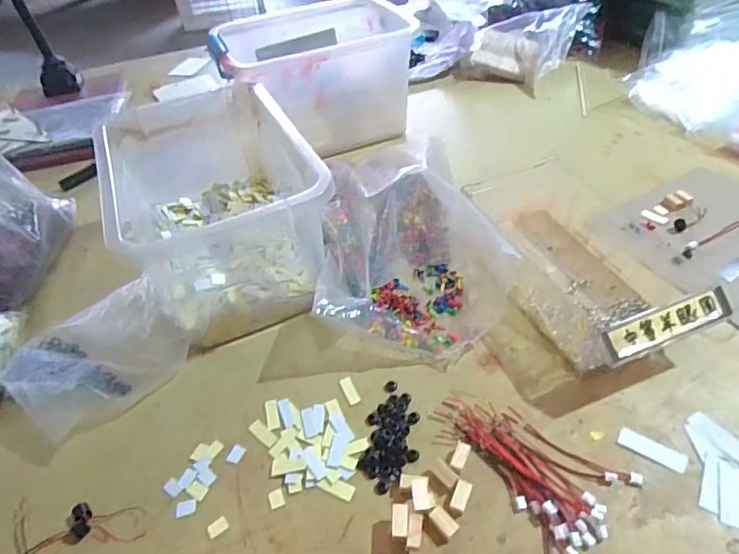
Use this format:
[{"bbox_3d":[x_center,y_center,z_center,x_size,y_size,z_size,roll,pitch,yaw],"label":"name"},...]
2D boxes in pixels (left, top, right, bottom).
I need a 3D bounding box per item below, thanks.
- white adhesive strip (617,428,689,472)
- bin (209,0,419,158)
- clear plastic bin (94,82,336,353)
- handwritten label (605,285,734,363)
[{"bbox_3d":[0.216,0.131,0.377,0.047,0.004,0.018,23,51,26],"label":"white adhesive strip"},{"bbox_3d":[-0.078,-0.292,0.739,0.272,0.151,0.192,-18,46,-12],"label":"bin"},{"bbox_3d":[-0.163,-0.080,0.531,0.183,0.142,0.286,-22,47,-16],"label":"clear plastic bin"},{"bbox_3d":[0.238,0.037,0.393,0.115,0.005,0.026,-18,78,-11],"label":"handwritten label"}]

